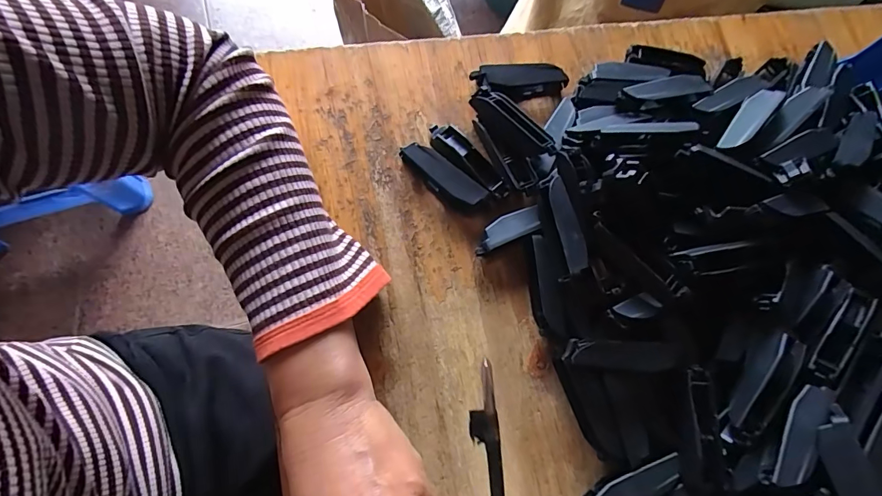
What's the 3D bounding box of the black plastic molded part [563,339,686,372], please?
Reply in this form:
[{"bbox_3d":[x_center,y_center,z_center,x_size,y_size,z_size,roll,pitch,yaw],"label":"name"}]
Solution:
[{"bbox_3d":[0.113,0.066,0.263,0.073,0.006,0.018,1,87,-2],"label":"black plastic molded part"}]

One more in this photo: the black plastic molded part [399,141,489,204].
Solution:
[{"bbox_3d":[0.001,-0.051,0.302,0.065,0.015,0.020,37,79,7],"label":"black plastic molded part"}]

